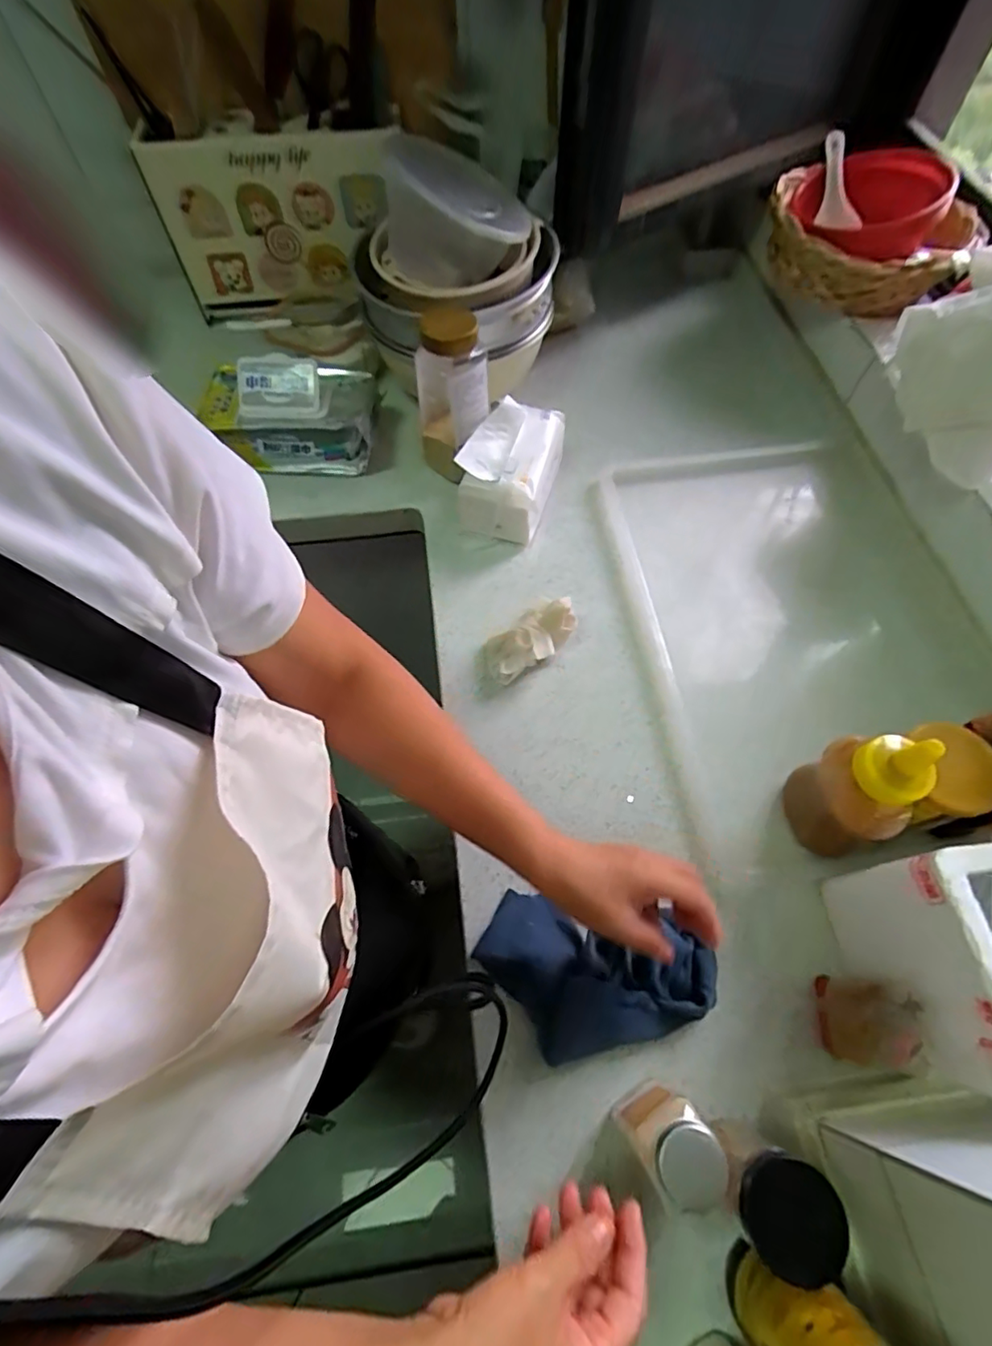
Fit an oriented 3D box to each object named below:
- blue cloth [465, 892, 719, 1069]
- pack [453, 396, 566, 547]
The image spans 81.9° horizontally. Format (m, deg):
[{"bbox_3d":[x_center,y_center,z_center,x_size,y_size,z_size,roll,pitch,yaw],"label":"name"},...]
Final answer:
[{"bbox_3d":[0.081,0.260,0.480,0.190,0.026,0.112,10,63,6],"label":"blue cloth"},{"bbox_3d":[0.022,-0.258,0.718,0.103,0.105,0.153,17,64,10],"label":"pack"}]

